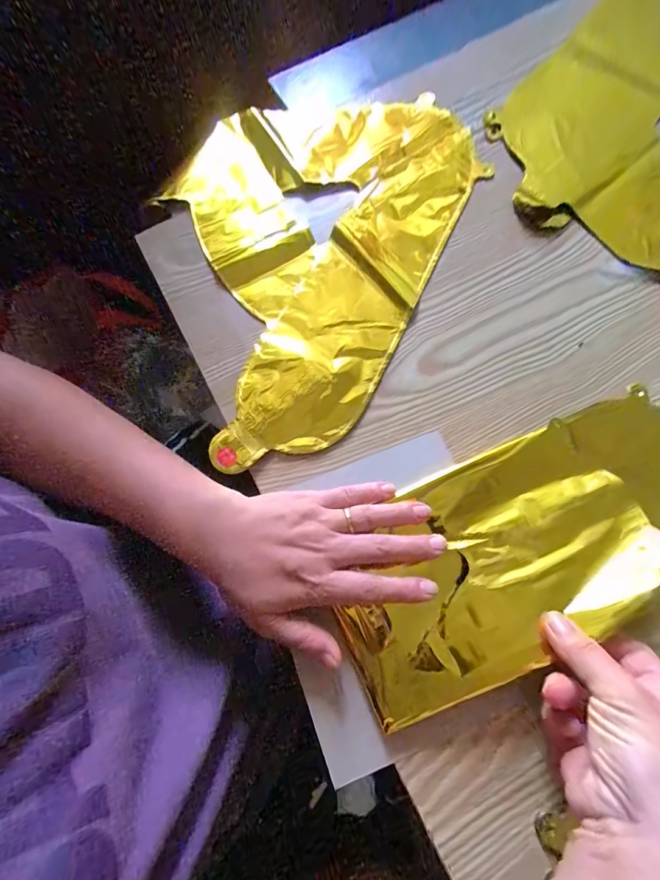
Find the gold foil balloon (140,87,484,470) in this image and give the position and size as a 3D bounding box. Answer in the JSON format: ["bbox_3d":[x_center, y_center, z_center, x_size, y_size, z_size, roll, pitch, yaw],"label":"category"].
[{"bbox_3d":[-0.040,-0.183,0.362,0.263,0.011,0.396,26,77,9],"label":"gold foil balloon"}]

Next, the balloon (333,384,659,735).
[{"bbox_3d":[0.159,0.061,0.279,0.328,0.030,0.130,-25,66,-6],"label":"balloon"}]

